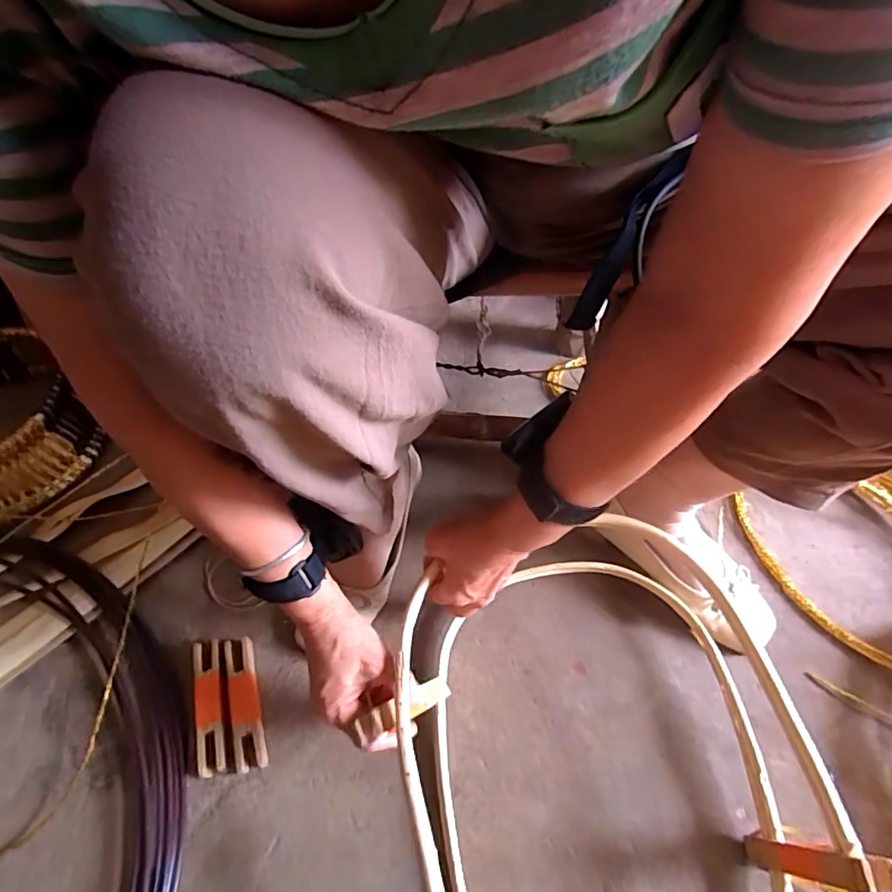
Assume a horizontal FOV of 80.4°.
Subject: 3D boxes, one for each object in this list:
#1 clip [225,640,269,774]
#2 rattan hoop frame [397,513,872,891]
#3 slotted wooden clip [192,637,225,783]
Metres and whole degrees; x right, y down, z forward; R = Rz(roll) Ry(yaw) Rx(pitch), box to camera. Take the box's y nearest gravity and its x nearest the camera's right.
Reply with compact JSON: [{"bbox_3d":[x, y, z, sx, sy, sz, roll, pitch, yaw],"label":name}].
[{"bbox_3d":[-0.193,0.246,0.509,0.025,0.023,0.118,-16,53,-10],"label":"clip"},{"bbox_3d":[0.148,0.256,0.421,0.334,0.150,0.382,-15,53,-8],"label":"rattan hoop frame"},{"bbox_3d":[-0.225,0.246,0.503,0.025,0.024,0.119,-15,53,-9],"label":"slotted wooden clip"}]

